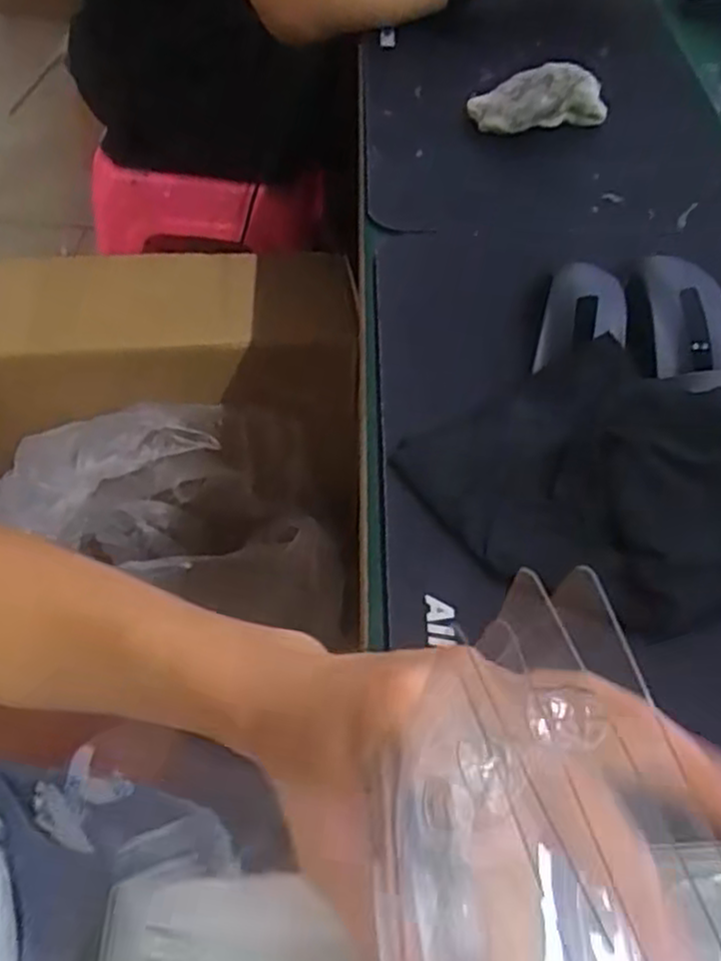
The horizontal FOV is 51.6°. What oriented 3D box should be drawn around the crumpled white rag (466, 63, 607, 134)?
[{"bbox_3d":[0.144,-0.309,0.603,0.105,0.045,0.030,-4,55,-7],"label":"crumpled white rag"}]

